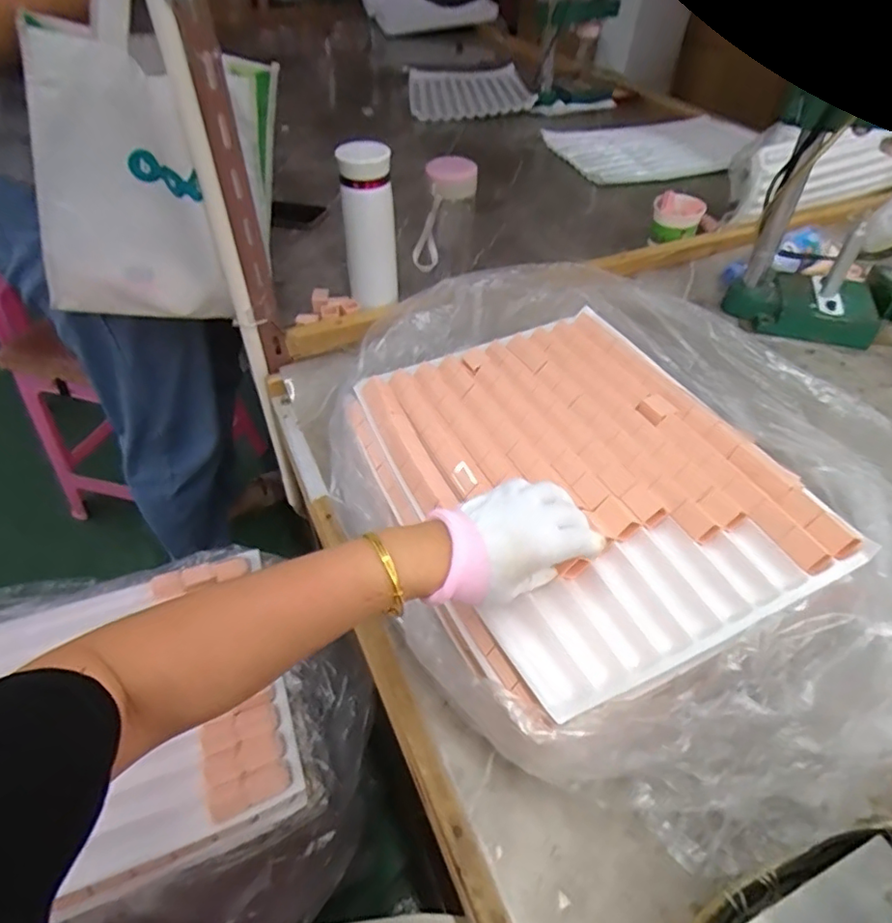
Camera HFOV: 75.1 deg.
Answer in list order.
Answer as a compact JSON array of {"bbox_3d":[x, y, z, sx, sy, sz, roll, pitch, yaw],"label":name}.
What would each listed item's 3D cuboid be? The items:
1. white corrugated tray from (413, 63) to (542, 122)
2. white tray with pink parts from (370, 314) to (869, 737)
[{"bbox_3d":[0.062,-1.034,1.623,0.324,0.034,0.447,-2,46,-1],"label":"white corrugated tray"},{"bbox_3d":[0.119,0.001,0.535,0.299,0.028,0.378,-19,49,-17],"label":"white tray with pink parts"}]

